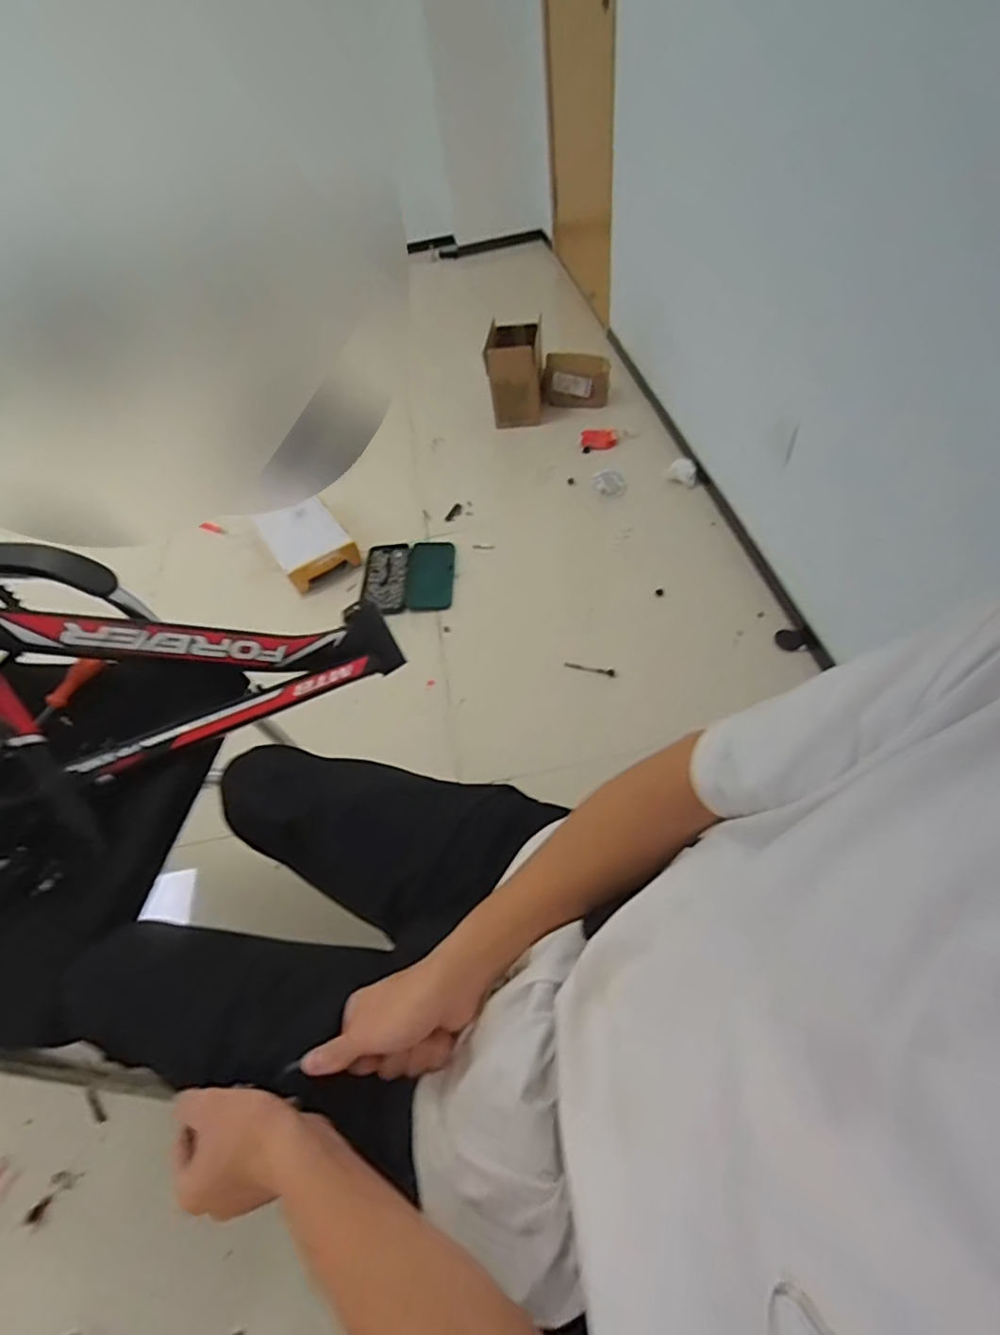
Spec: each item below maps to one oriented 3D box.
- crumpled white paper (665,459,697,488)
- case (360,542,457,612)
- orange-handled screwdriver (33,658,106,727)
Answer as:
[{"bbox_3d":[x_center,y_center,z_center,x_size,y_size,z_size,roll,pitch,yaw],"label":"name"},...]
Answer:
[{"bbox_3d":[0.537,-0.564,1.743,0.099,0.055,0.067,31,62,28],"label":"crumpled white paper"},{"bbox_3d":[-0.244,-0.245,1.590,0.247,0.029,0.248,-9,51,2],"label":"case"},{"bbox_3d":[-0.617,0.034,0.847,0.125,0.025,0.023,-48,62,-2],"label":"orange-handled screwdriver"}]

